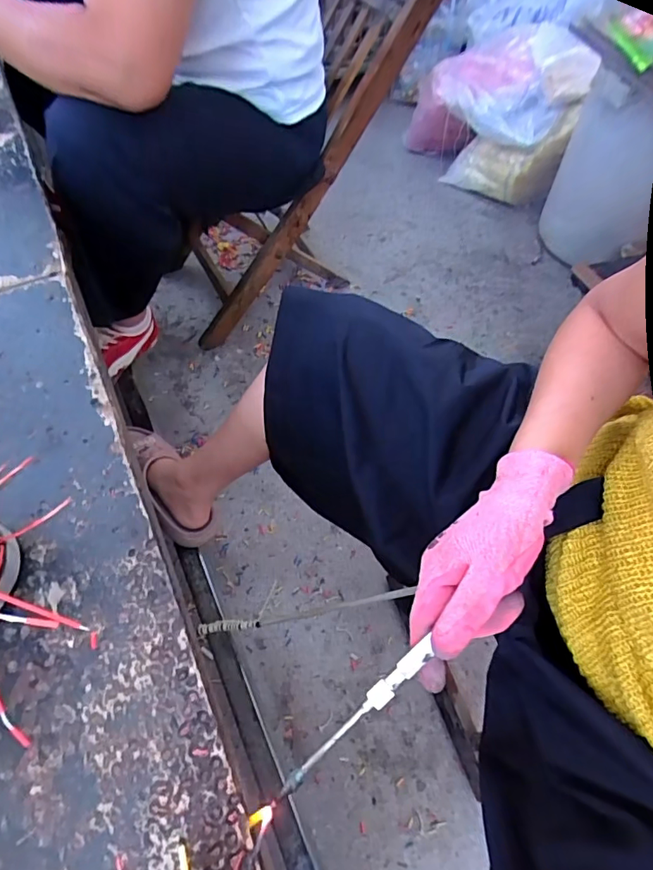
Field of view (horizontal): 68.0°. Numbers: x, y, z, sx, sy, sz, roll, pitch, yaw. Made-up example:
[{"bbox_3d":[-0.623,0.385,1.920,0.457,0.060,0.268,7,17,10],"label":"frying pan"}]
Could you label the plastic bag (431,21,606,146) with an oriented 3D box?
[{"bbox_3d":[0.484,-0.968,1.303,0.394,0.173,0.376,16,60,8],"label":"plastic bag"}]

